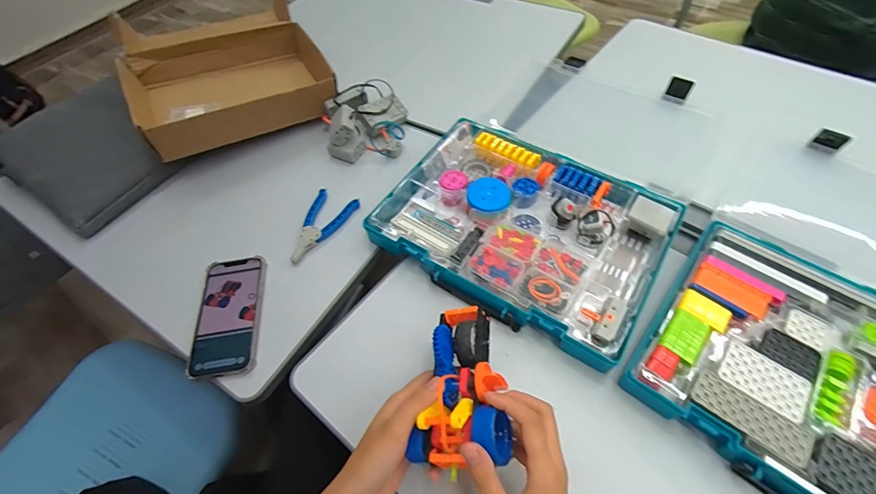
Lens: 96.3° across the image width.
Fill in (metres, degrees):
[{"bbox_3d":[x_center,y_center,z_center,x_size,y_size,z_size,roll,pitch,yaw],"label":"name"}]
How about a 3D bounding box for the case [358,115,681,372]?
[{"bbox_3d":[0.113,-0.032,0.541,0.357,0.040,0.270,28,63,21],"label":"case"}]

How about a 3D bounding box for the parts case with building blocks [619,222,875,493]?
[{"bbox_3d":[0.415,0.145,0.397,0.356,0.037,0.267,32,64,22],"label":"parts case with building blocks"}]

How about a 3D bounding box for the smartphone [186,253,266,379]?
[{"bbox_3d":[-0.268,0.085,0.507,0.079,0.015,0.158,-7,56,0],"label":"smartphone"}]

